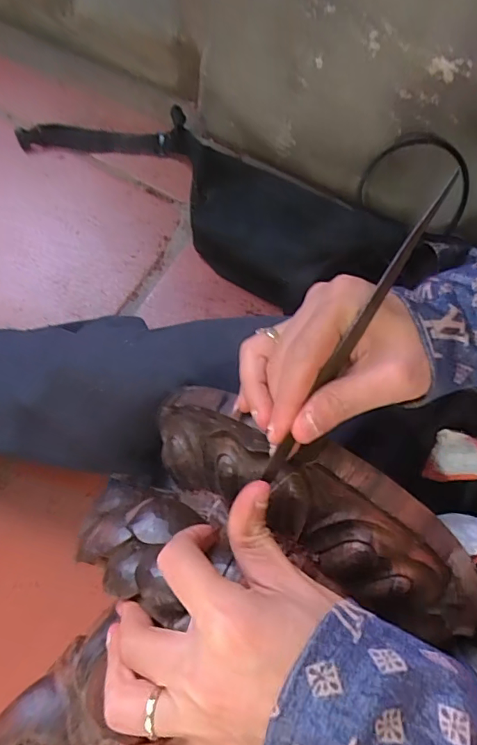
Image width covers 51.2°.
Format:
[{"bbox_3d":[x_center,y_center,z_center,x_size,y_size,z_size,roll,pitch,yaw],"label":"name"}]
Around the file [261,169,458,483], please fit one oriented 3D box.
[{"bbox_3d":[0.057,-0.018,0.241,0.006,0.008,0.169,32,100,9],"label":"file"}]

